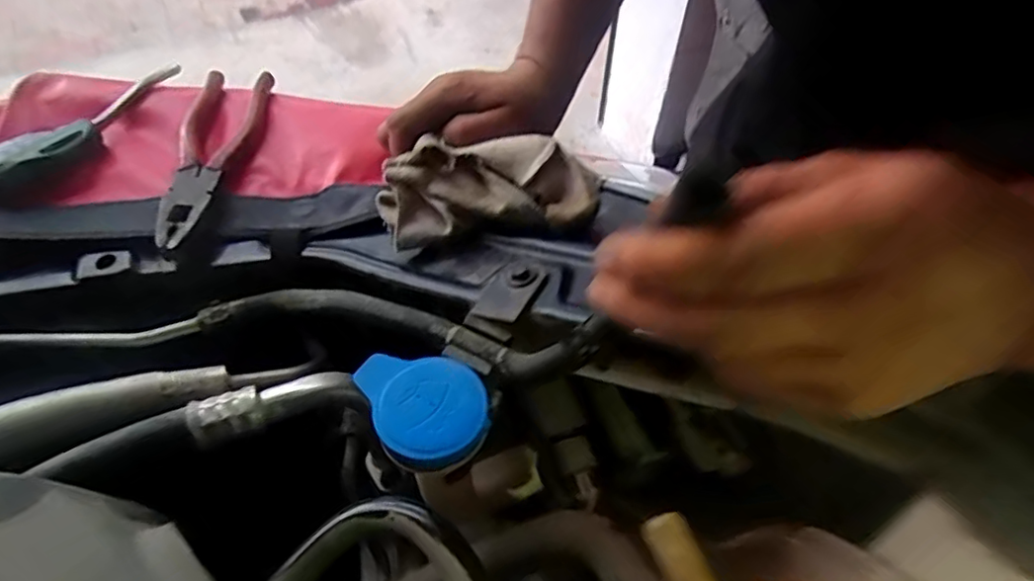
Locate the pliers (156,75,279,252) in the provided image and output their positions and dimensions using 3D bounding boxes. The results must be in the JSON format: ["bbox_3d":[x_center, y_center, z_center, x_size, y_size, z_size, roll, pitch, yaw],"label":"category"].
[{"bbox_3d":[-0.211,-0.098,0.416,0.046,0.021,0.195,-2,51,-3],"label":"pliers"}]

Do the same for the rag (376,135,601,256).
[{"bbox_3d":[-0.023,-0.070,0.358,0.130,0.039,0.079,-5,51,5],"label":"rag"}]

